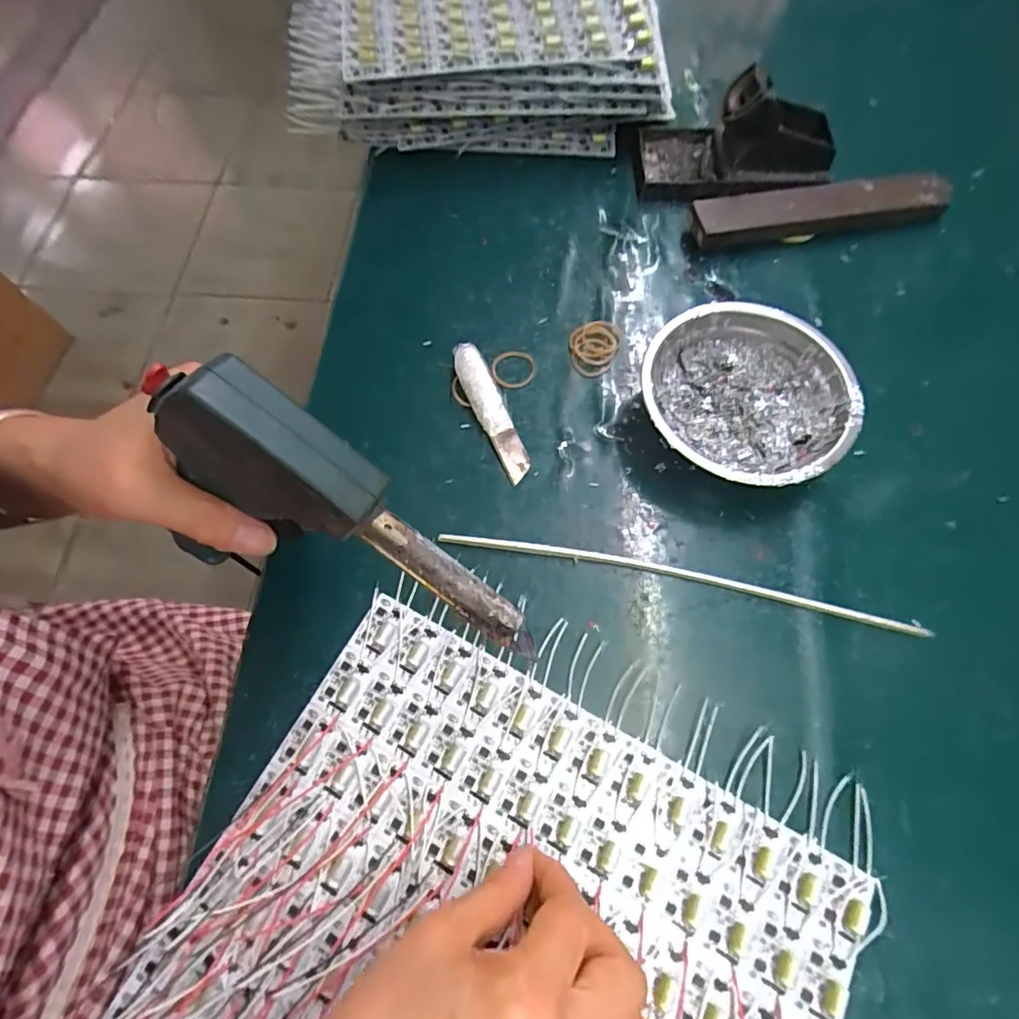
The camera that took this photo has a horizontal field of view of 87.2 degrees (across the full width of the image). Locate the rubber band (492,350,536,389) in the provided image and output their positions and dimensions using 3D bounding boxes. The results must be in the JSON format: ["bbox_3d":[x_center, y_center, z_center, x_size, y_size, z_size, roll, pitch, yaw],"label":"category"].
[{"bbox_3d":[0.003,-0.099,0.379,0.031,0.004,0.031,1,74,-2],"label":"rubber band"}]

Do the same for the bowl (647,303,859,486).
[{"bbox_3d":[0.146,-0.068,0.333,0.123,0.035,0.120,0,67,1],"label":"bowl"}]

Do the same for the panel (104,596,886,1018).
[{"bbox_3d":[-0.007,0.211,0.245,0.285,0.012,0.238,27,70,12],"label":"panel"}]

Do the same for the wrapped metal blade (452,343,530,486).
[{"bbox_3d":[-0.012,-0.067,0.358,0.022,0.019,0.104,-23,68,-9],"label":"wrapped metal blade"}]

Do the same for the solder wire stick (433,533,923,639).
[{"bbox_3d":[0.098,0.039,0.316,0.278,0.006,0.014,10,67,5],"label":"solder wire stick"}]

